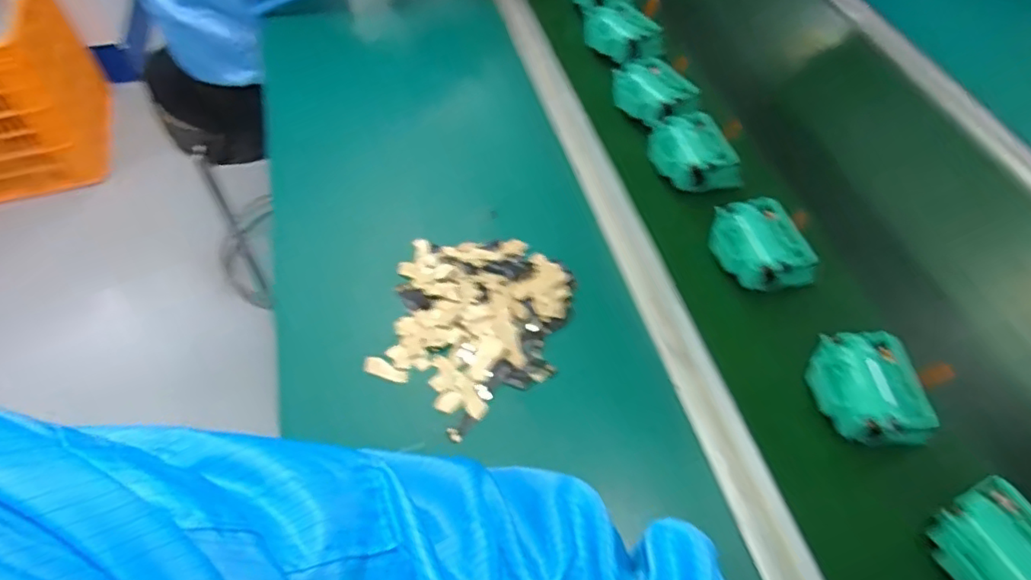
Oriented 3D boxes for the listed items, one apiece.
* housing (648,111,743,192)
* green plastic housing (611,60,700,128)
[{"bbox_3d":[0.180,-0.135,0.591,0.102,0.043,0.083,-9,54,-4],"label":"housing"},{"bbox_3d":[0.142,-0.215,0.646,0.068,0.024,0.082,-32,59,-19],"label":"green plastic housing"}]

